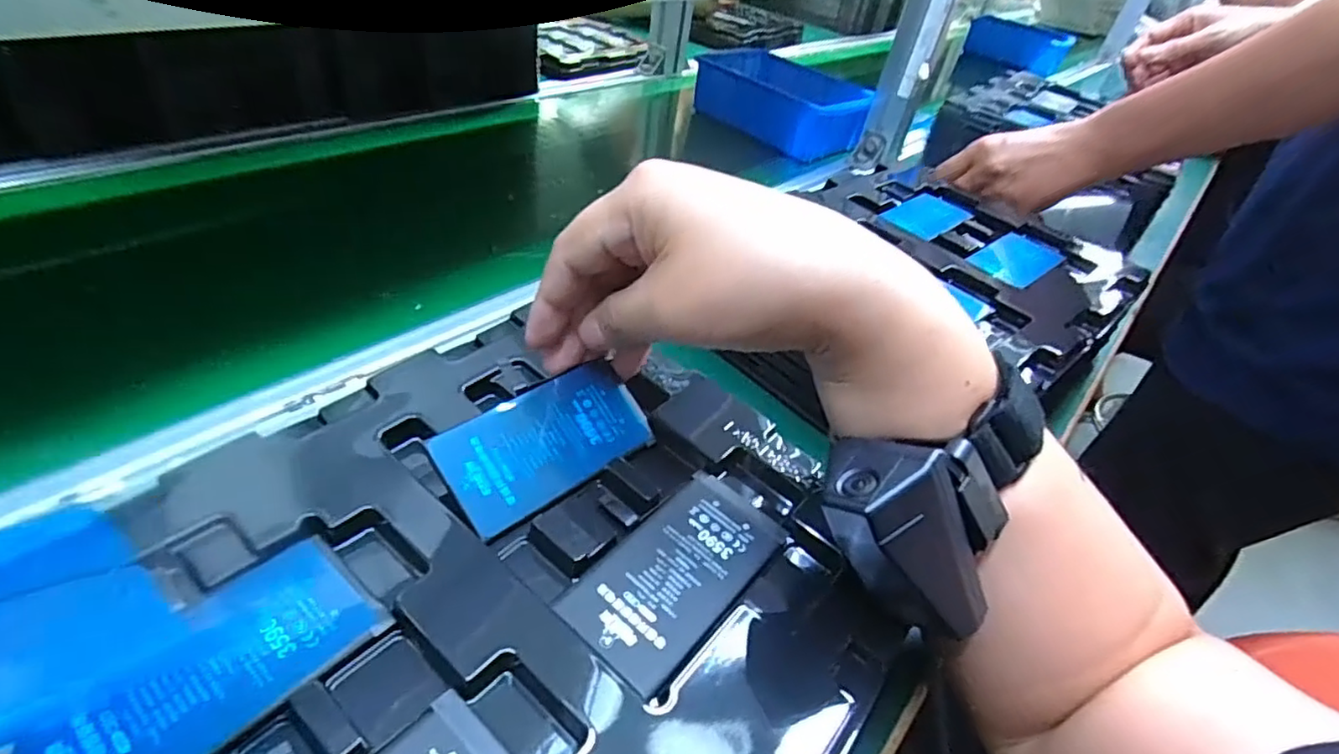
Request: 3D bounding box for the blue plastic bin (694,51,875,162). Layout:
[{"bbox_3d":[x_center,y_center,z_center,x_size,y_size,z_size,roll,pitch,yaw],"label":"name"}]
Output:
[{"bbox_3d":[0.137,-0.332,0.776,0.114,0.062,0.199,-28,54,-37],"label":"blue plastic bin"}]

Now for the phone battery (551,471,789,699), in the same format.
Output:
[{"bbox_3d":[0.004,0.068,0.230,0.044,0.004,0.084,33,45,24],"label":"phone battery"}]

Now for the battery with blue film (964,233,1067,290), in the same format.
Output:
[{"bbox_3d":[0.245,-0.084,0.449,0.081,0.004,0.043,-26,53,-36],"label":"battery with blue film"}]

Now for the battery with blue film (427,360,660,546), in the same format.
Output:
[{"bbox_3d":[-0.047,0.025,0.255,0.085,0.004,0.044,-29,77,-36],"label":"battery with blue film"}]

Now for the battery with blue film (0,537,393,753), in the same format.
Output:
[{"bbox_3d":[-0.128,0.083,0.178,0.043,0.006,0.084,31,44,22],"label":"battery with blue film"}]

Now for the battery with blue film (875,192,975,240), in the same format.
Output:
[{"bbox_3d":[0.197,-0.125,0.487,0.086,0.004,0.045,-27,53,-37],"label":"battery with blue film"}]

